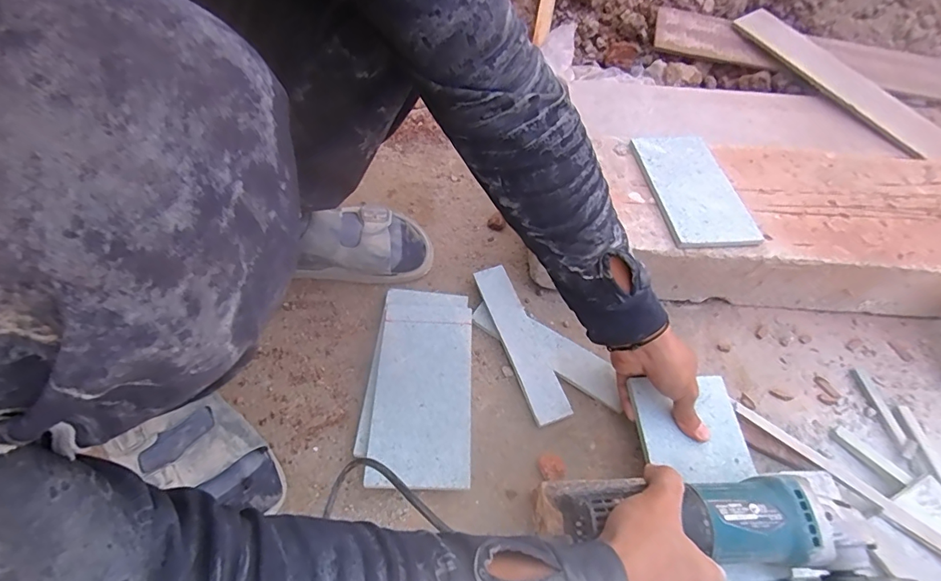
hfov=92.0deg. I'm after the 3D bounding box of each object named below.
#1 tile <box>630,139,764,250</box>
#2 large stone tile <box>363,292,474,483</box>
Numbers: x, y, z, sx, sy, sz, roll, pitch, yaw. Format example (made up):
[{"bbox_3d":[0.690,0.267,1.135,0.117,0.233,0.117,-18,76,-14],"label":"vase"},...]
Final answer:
[{"bbox_3d":[0.272,-0.126,0.559,0.101,0.010,0.186,-3,56,-7],"label":"tile"},{"bbox_3d":[-0.050,0.093,0.492,0.098,0.012,0.226,3,54,-4],"label":"large stone tile"}]

